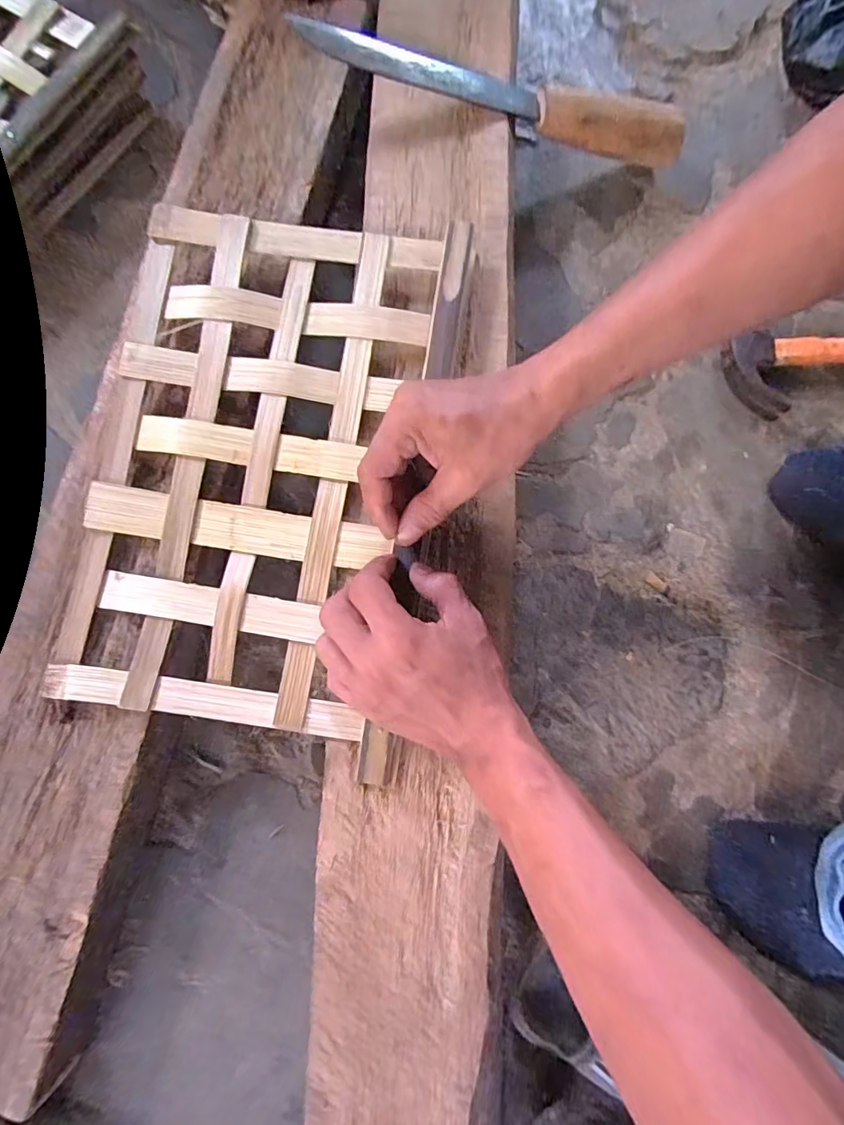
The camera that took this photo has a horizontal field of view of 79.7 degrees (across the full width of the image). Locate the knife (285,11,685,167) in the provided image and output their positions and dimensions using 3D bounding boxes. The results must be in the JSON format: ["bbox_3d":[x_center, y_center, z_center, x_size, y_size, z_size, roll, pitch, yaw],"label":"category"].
[{"bbox_3d":[0.068,-0.391,0.419,0.328,0.031,0.041,5,80,-12],"label":"knife"}]

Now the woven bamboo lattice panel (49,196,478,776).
[{"bbox_3d":[-0.108,-0.069,0.345,0.231,0.025,0.360,8,80,3],"label":"woven bamboo lattice panel"}]

